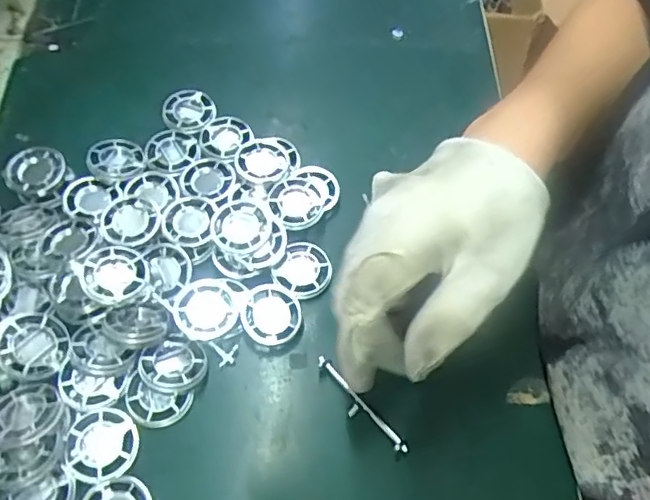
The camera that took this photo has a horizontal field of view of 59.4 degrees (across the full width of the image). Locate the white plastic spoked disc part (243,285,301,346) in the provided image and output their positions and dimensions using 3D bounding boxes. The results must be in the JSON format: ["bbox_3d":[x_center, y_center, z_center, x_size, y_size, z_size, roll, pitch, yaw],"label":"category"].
[{"bbox_3d":[-0.034,0.039,0.357,0.036,0.006,0.038,1,61,-1],"label":"white plastic spoked disc part"}]

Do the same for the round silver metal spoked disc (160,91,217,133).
[{"bbox_3d":[-0.106,-0.108,0.441,0.039,0.005,0.041,1,61,-1],"label":"round silver metal spoked disc"}]

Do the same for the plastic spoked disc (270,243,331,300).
[{"bbox_3d":[-0.014,0.014,0.377,0.036,0.009,0.039,1,61,-1],"label":"plastic spoked disc"}]

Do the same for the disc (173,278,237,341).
[{"bbox_3d":[-0.074,0.037,0.352,0.036,0.011,0.037,1,61,-1],"label":"disc"}]

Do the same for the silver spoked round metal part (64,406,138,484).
[{"bbox_3d":[-0.125,0.109,0.319,0.037,0.006,0.039,1,61,-1],"label":"silver spoked round metal part"}]

